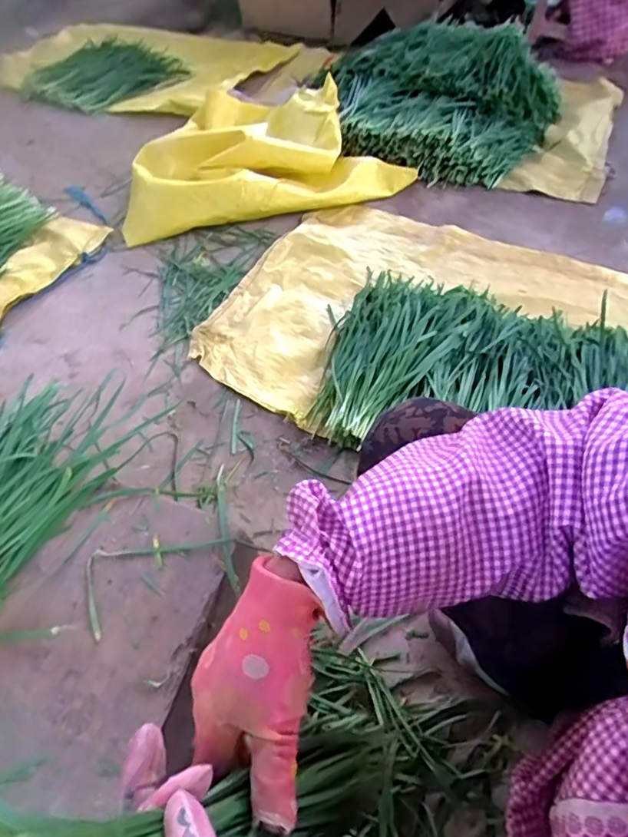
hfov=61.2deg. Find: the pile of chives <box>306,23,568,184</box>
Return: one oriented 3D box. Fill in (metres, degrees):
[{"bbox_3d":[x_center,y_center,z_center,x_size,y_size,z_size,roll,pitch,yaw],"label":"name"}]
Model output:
[{"bbox_3d":[0.326,-0.832,1.362,0.563,0.183,0.498,14,57,16],"label":"pile of chives"}]

